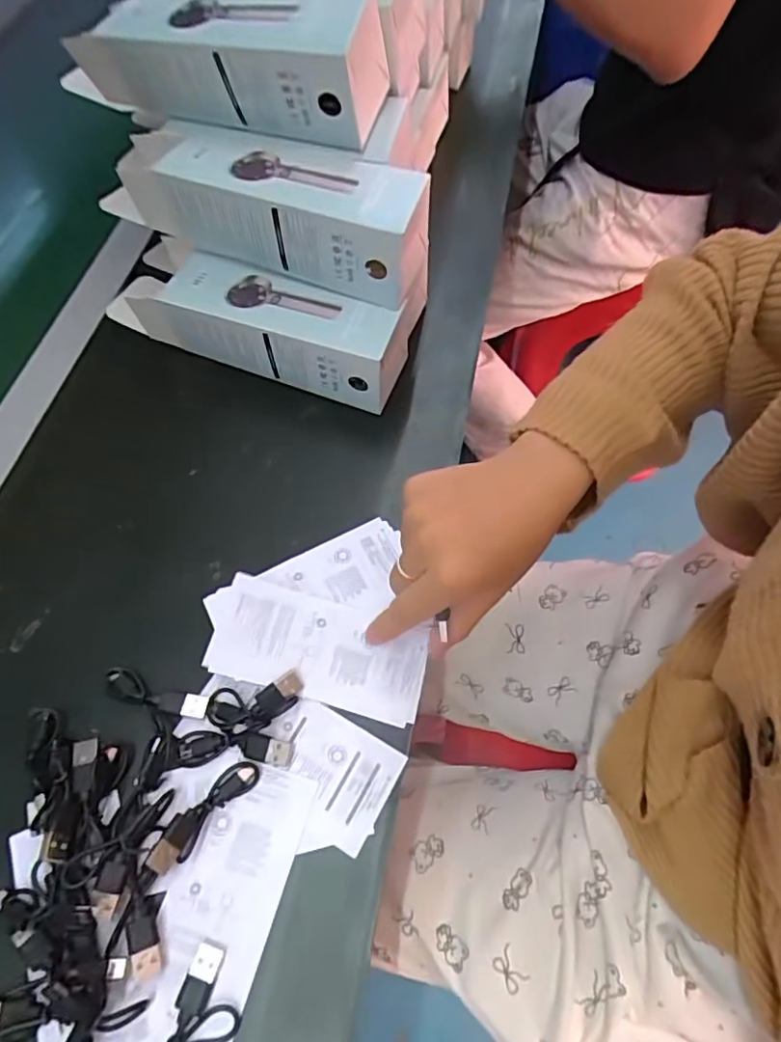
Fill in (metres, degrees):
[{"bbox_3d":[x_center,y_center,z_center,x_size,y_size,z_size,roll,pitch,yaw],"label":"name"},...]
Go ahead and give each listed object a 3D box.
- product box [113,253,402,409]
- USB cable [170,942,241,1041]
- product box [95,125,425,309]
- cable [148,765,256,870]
[{"bbox_3d":[-0.100,-0.145,0.418,0.221,0.067,0.062,19,64,9],"label":"product box"},{"bbox_3d":[-0.089,0.230,0.255,0.032,0.011,0.063,25,66,12],"label":"USB cable"},{"bbox_3d":[-0.085,-0.211,0.384,0.212,0.067,0.073,17,63,11],"label":"product box"},{"bbox_3d":[-0.094,0.149,0.293,0.016,0.016,0.061,40,70,18],"label":"cable"}]

